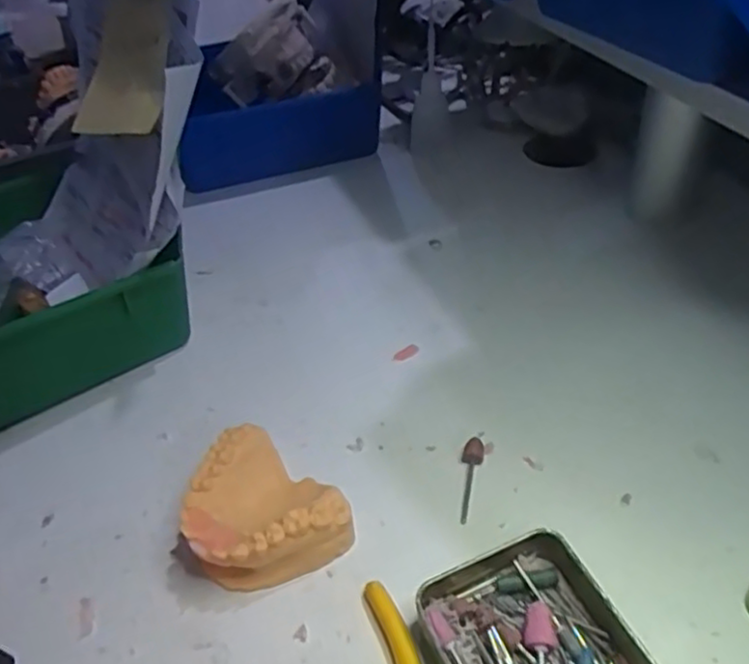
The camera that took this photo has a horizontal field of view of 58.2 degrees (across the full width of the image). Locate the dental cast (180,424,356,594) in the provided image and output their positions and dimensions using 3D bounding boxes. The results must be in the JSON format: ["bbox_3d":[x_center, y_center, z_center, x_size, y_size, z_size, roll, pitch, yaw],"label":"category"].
[{"bbox_3d":[-0.052,0.079,0.294,0.059,0.034,0.067,-30,47,-26],"label":"dental cast"}]

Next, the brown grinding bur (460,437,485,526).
[{"bbox_3d":[0.045,0.069,0.314,0.010,0.008,0.043,5,42,10],"label":"brown grinding bur"}]

